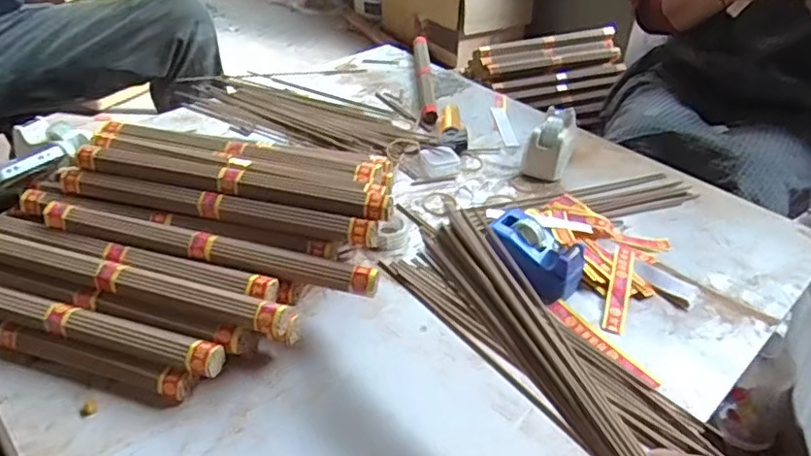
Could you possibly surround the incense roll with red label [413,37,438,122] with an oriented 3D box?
[{"bbox_3d":[0.032,-0.259,0.999,0.025,0.025,0.306,0,38,-3],"label":"incense roll with red label"}]

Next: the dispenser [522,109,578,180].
[{"bbox_3d":[0.195,-0.125,0.791,0.058,0.081,0.108,14,40,14],"label":"dispenser"}]

